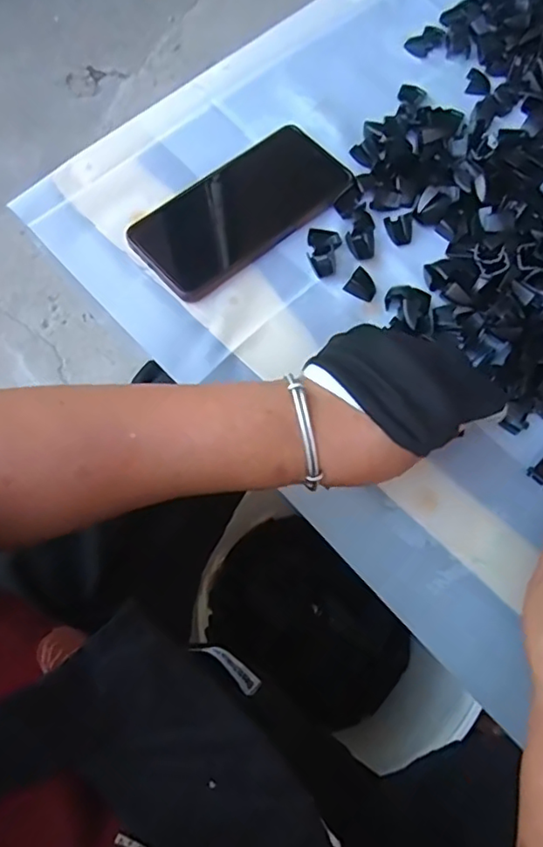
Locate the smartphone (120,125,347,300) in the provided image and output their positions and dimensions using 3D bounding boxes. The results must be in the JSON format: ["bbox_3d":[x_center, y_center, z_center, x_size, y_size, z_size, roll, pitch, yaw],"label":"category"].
[{"bbox_3d":[-0.021,-0.162,0.443,0.168,0.005,0.083,-40,74,-14],"label":"smartphone"}]

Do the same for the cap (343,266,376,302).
[{"bbox_3d":[0.065,-0.099,0.419,0.021,0.010,0.019,23,71,8],"label":"cap"}]

